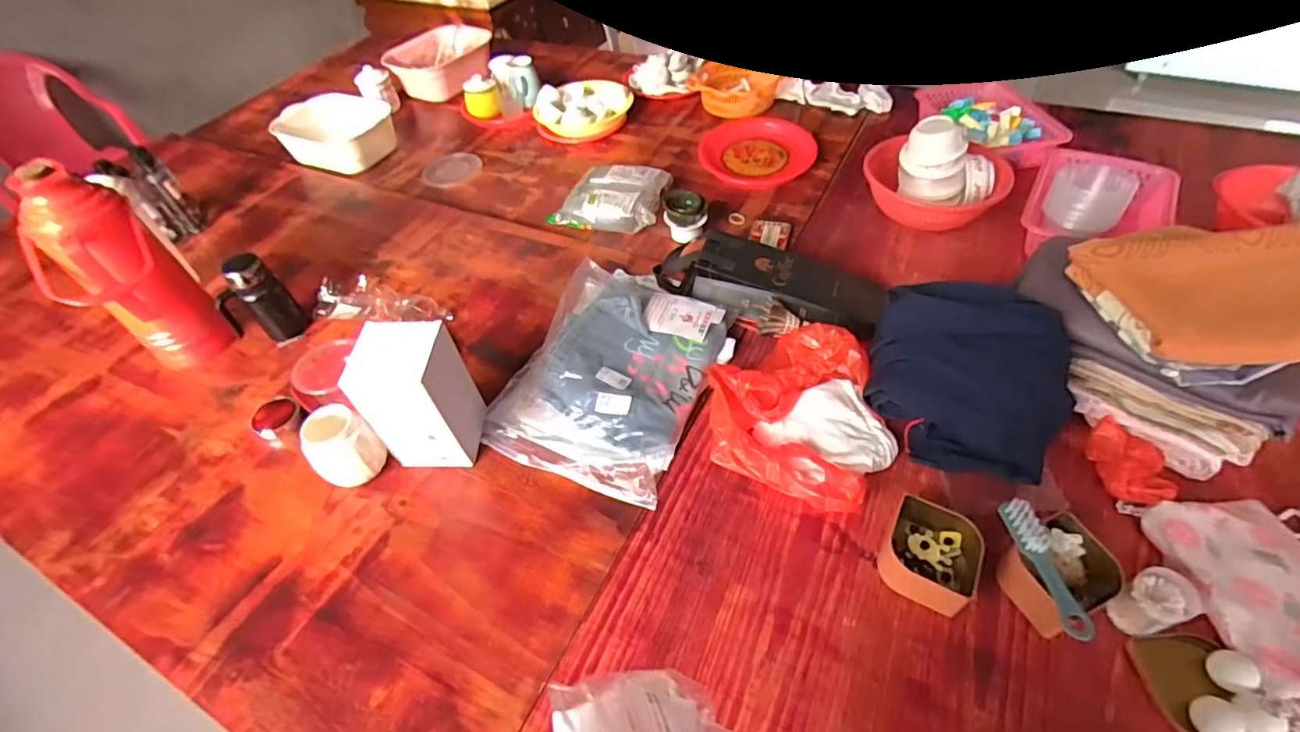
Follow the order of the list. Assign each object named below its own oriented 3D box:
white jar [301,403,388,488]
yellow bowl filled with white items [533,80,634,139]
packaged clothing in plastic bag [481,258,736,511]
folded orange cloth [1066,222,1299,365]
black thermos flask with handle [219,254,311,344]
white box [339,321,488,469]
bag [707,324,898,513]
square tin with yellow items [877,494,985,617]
[{"bbox_3d":[-0.430,0.120,0.820,0.083,0.103,0.080,-3,48,4],"label":"white jar"},{"bbox_3d":[-0.167,-0.657,1.495,0.242,0.086,0.167,1,49,8],"label":"yellow bowl filled with white items"},{"bbox_3d":[-0.048,-0.014,0.920,0.294,0.070,0.423,15,52,19],"label":"packaged clothing in plastic bag"},{"bbox_3d":[0.712,-0.115,0.747,0.252,0.056,0.261,-1,49,5],"label":"folded orange cloth"},{"bbox_3d":[-0.689,-0.112,1.016,0.061,0.160,0.110,28,57,27],"label":"black thermos flask with handle"},{"bbox_3d":[-0.318,0.038,0.793,0.120,0.209,0.103,1,49,7],"label":"white box"},{"bbox_3d":[0.216,0.056,0.834,0.271,0.063,0.267,24,56,25],"label":"bag"},{"bbox_3d":[0.335,0.222,0.689,0.104,0.051,0.112,23,55,24],"label":"square tin with yellow items"}]

